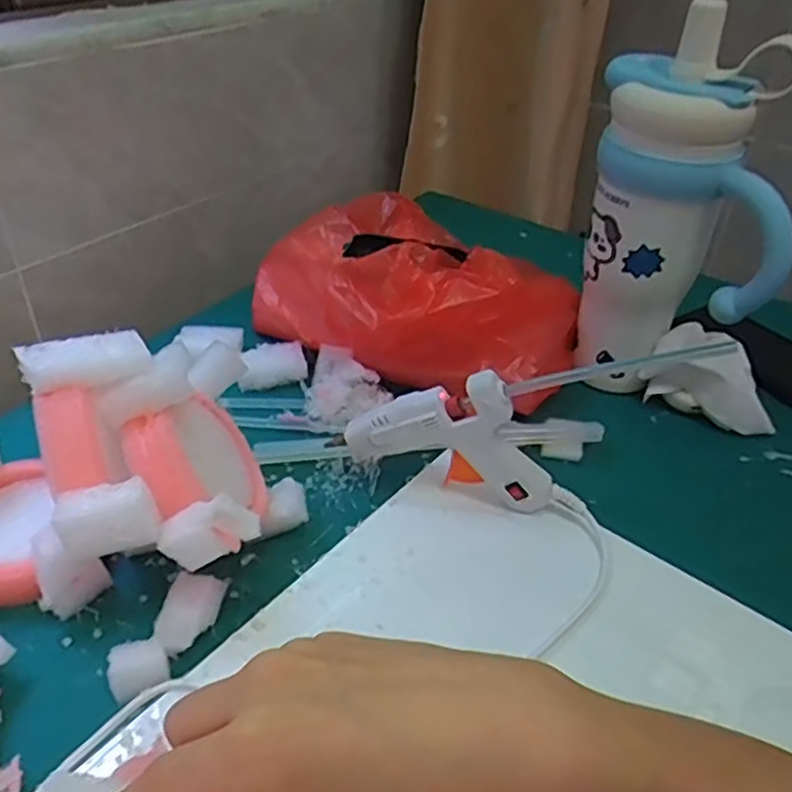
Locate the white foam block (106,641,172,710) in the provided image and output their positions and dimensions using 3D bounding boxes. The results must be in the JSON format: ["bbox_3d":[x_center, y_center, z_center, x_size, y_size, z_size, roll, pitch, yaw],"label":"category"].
[{"bbox_3d":[-0.141,0.149,0.390,0.030,0.017,0.023,-15,43,-24],"label":"white foam block"}]

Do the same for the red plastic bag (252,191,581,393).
[{"bbox_3d":[0.018,-0.098,0.630,0.276,0.117,0.196,25,43,22],"label":"red plastic bag"}]

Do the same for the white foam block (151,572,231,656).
[{"bbox_3d":[-0.124,0.127,0.425,0.032,0.010,0.056,8,39,3],"label":"white foam block"}]

